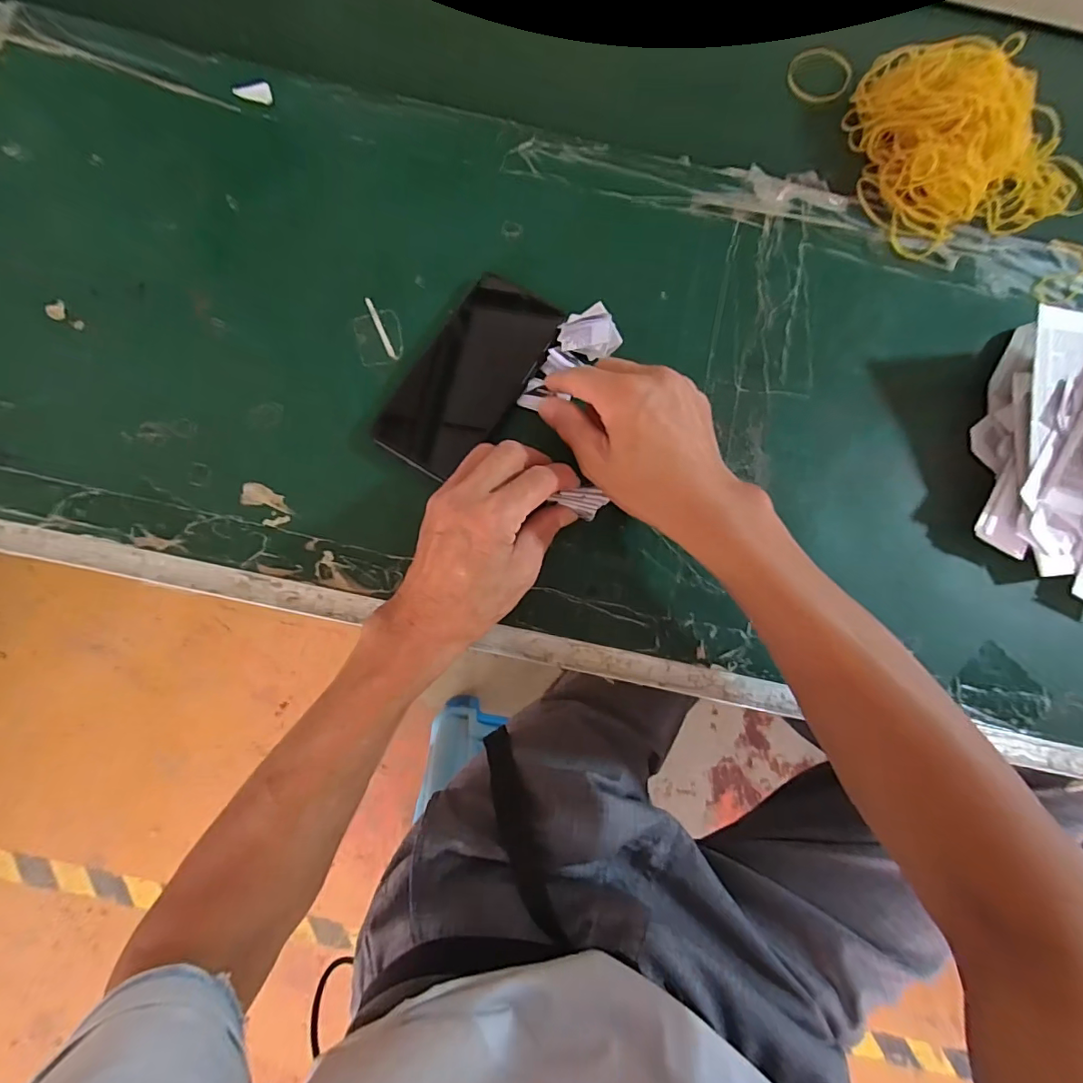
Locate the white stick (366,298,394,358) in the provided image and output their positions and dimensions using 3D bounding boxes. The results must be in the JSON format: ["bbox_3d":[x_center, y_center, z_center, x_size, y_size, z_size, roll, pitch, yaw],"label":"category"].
[{"bbox_3d":[-0.122,-0.162,0.384,0.005,0.004,0.053,-23,83,-6],"label":"white stick"}]

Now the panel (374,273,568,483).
[{"bbox_3d":[-0.052,-0.122,0.377,0.073,0.013,0.152,33,81,3],"label":"panel"}]

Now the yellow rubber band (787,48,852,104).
[{"bbox_3d":[0.246,-0.412,0.453,0.050,0.006,0.050,0,90,4],"label":"yellow rubber band"}]

